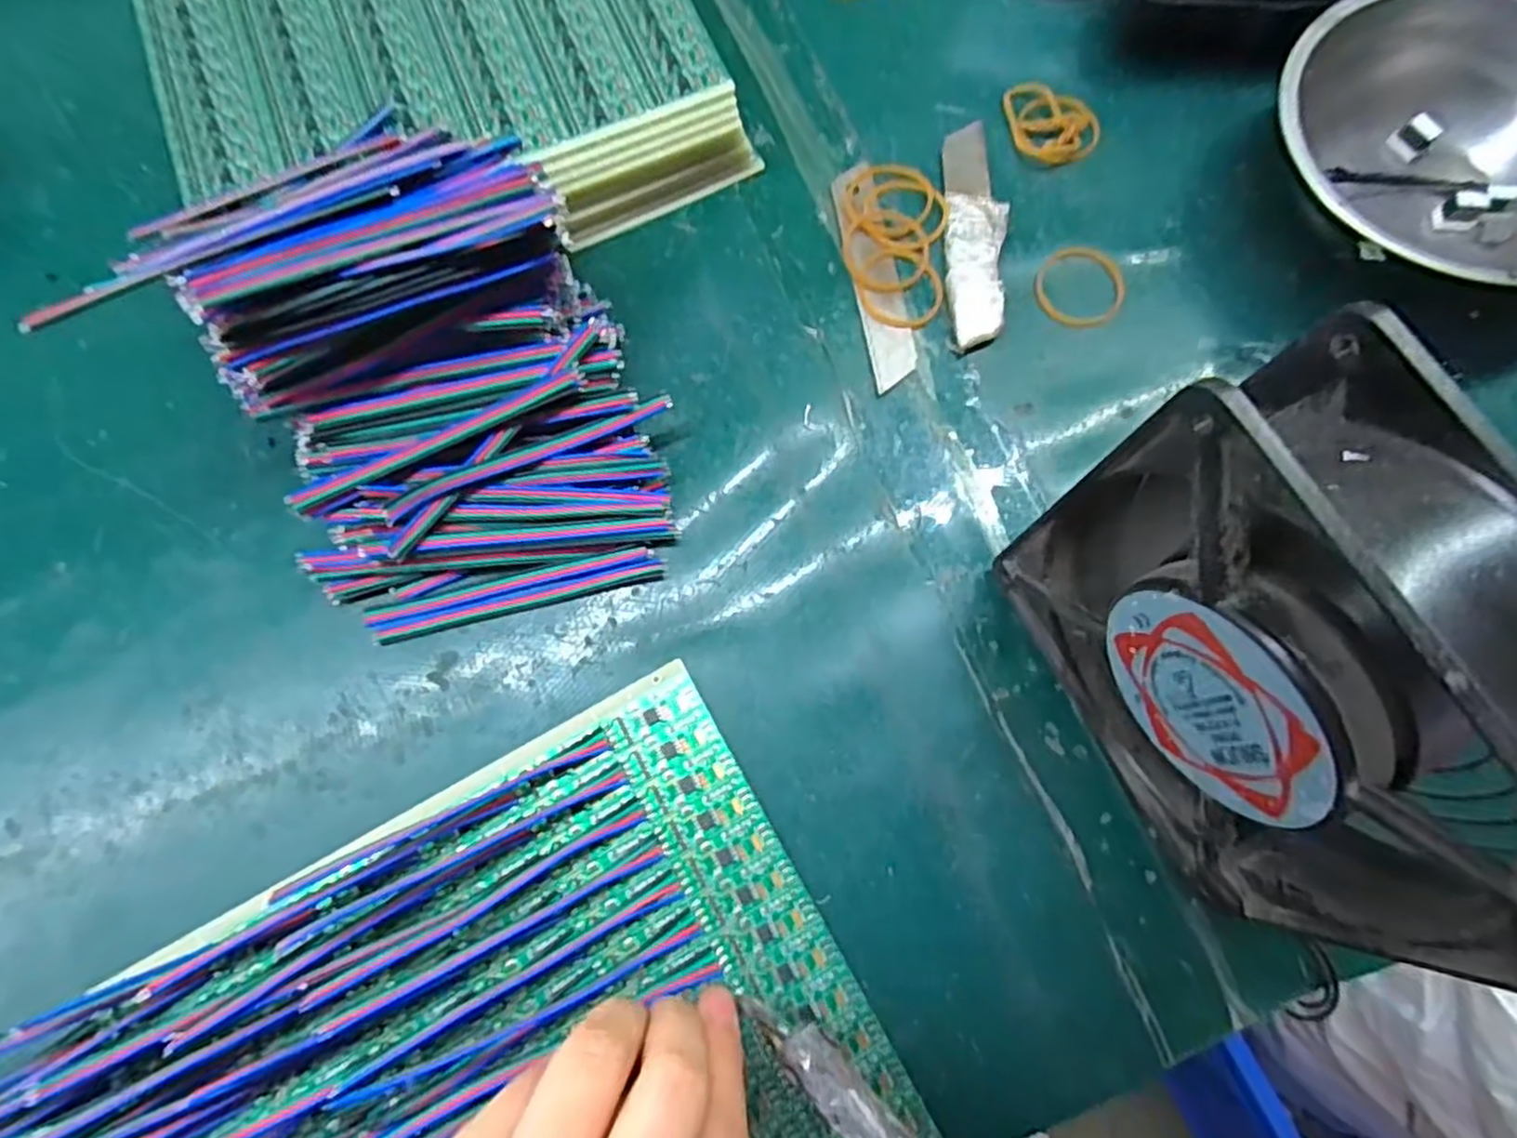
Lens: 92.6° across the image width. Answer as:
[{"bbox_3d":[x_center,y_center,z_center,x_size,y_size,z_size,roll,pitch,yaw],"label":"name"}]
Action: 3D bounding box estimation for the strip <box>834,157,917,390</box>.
[{"bbox_3d":[0.044,-0.112,0.273,0.018,0.004,0.096,-9,75,-2],"label":"strip"}]

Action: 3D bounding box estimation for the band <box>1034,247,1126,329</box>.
[{"bbox_3d":[0.121,-0.106,0.271,0.033,0.004,0.034,0,75,1],"label":"band"}]

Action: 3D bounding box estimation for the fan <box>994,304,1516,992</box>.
[{"bbox_3d":[0.121,0.024,0.173,0.040,0.123,0.118,-26,76,-6],"label":"fan"}]

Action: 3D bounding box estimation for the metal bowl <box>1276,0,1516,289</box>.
[{"bbox_3d":[0.245,-0.146,0.262,0.122,0.047,0.122,0,75,1],"label":"metal bowl"}]

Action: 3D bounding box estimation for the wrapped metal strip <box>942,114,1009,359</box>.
[{"bbox_3d":[0.082,-0.128,0.275,0.021,0.007,0.098,3,75,1],"label":"wrapped metal strip"}]

